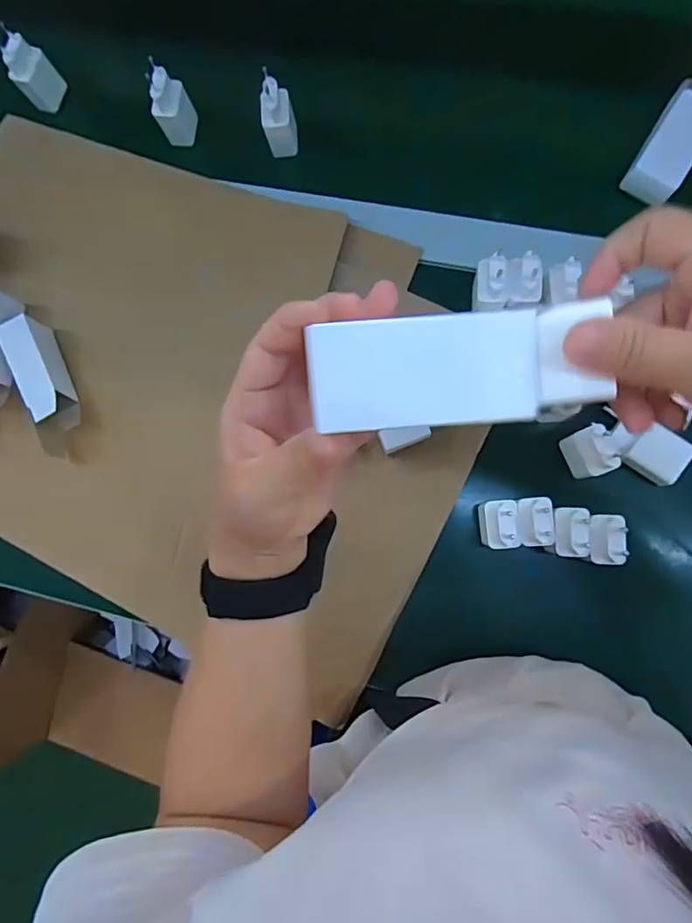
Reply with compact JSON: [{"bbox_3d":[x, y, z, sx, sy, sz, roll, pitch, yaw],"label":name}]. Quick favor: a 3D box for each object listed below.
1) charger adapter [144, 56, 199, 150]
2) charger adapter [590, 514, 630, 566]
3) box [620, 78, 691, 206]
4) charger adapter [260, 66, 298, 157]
[{"bbox_3d":[-0.177,-0.361,0.531,0.025,0.068,0.038,17,87,7],"label":"charger adapter"},{"bbox_3d":[0.209,0.062,0.413,0.022,0.036,0.039,4,86,7],"label":"charger adapter"},{"bbox_3d":[0.308,-0.300,0.484,0.048,0.025,0.117,33,89,8],"label":"box"},{"bbox_3d":[-0.067,-0.341,0.514,0.028,0.072,0.034,-1,85,6],"label":"charger adapter"}]

